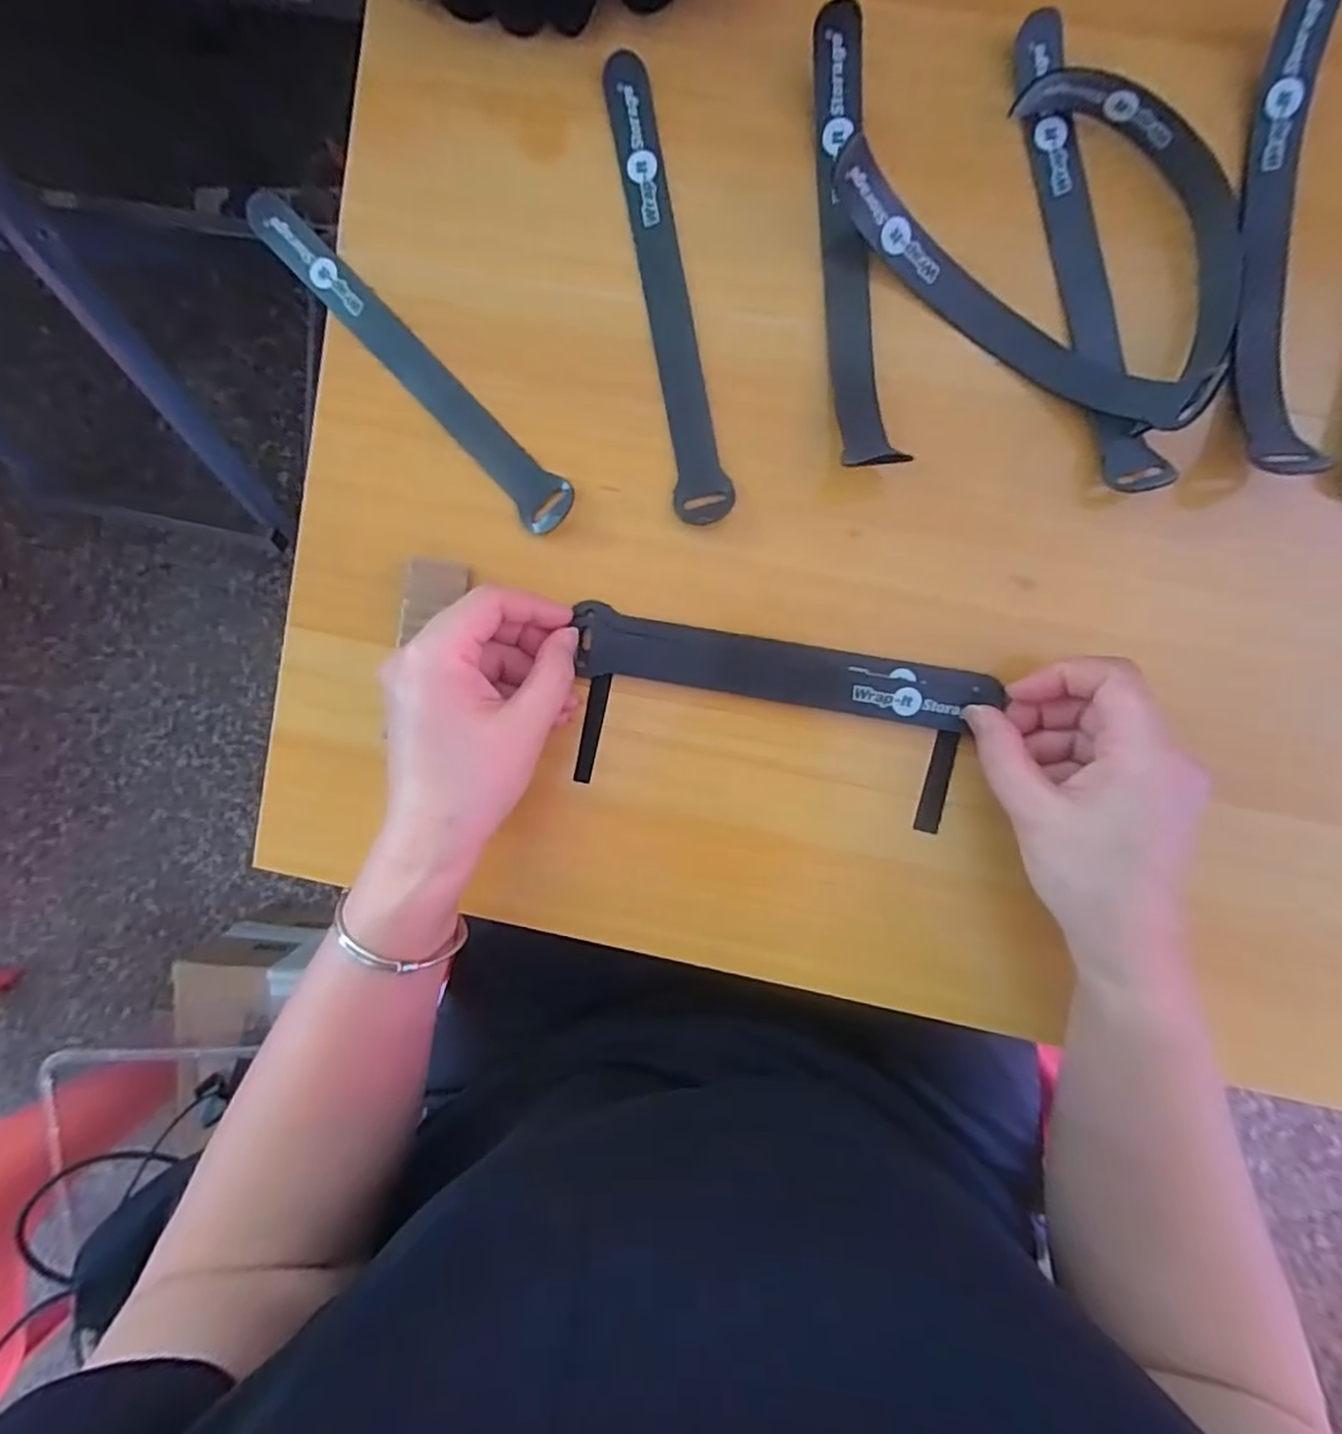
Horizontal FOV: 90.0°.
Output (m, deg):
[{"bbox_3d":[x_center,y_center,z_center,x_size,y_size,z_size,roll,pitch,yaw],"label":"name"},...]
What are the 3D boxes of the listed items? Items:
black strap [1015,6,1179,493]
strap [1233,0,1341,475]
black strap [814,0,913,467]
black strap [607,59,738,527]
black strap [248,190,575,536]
[{"bbox_3d":[0.181,-0.198,0.291,0.023,0.013,0.204,-13,92,4],"label":"black strap"},{"bbox_3d":[0.244,-0.190,0.264,0.021,0.023,0.188,4,93,3],"label":"strap"},{"bbox_3d":[0.078,-0.202,0.291,0.025,0.018,0.184,-7,92,4],"label":"black strap"},{"bbox_3d":[0.000,-0.192,0.303,0.025,0.004,0.206,-9,92,4],"label":"black strap"},{"bbox_3d":[-0.120,-0.166,0.313,0.024,0.007,0.204,-42,88,-4],"label":"black strap"}]

